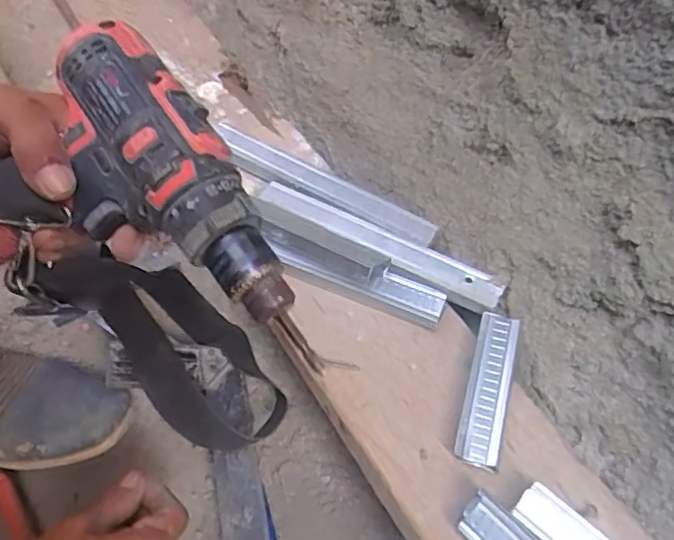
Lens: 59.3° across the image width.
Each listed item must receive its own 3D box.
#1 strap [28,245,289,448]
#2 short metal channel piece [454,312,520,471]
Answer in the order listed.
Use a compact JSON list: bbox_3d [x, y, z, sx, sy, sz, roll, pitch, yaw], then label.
[{"bbox_3d":[-0.142,0.068,0.536,0.232,0.069,0.106,39,65,17],"label":"strap"},{"bbox_3d":[0.105,0.079,0.405,0.030,0.012,0.108,18,57,7],"label":"short metal channel piece"}]

